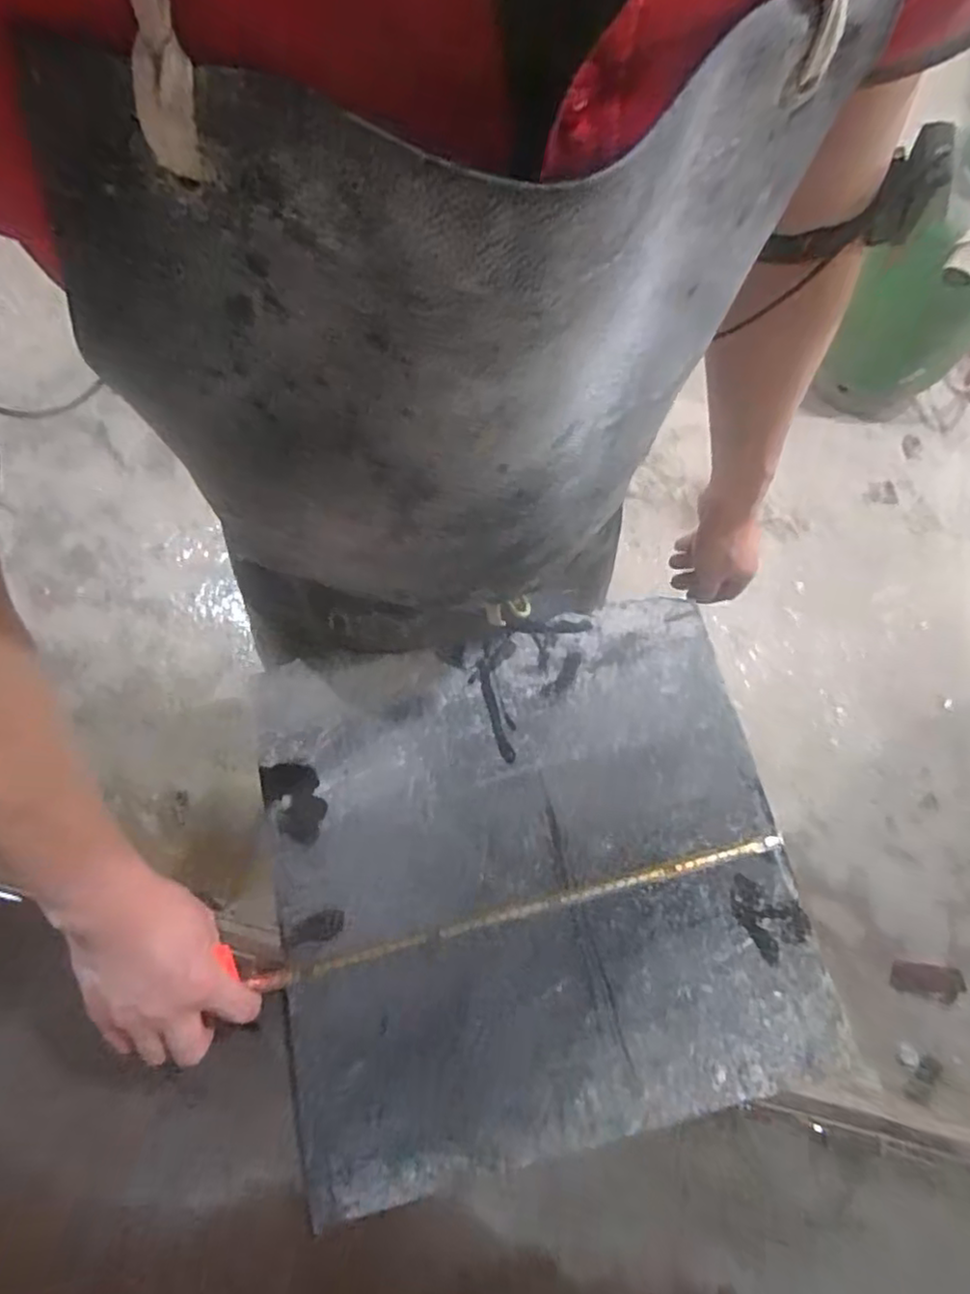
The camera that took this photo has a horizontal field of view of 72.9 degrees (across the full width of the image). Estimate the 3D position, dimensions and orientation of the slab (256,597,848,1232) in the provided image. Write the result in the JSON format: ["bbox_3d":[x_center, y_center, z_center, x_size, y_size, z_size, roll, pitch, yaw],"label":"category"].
[{"bbox_3d":[0.037,0.174,0.539,0.411,0.013,0.399,-12,73,-6],"label":"slab"}]

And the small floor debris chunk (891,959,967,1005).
[{"bbox_3d":[0.820,0.623,1.217,0.130,0.032,0.059,7,72,0],"label":"small floor debris chunk"}]

